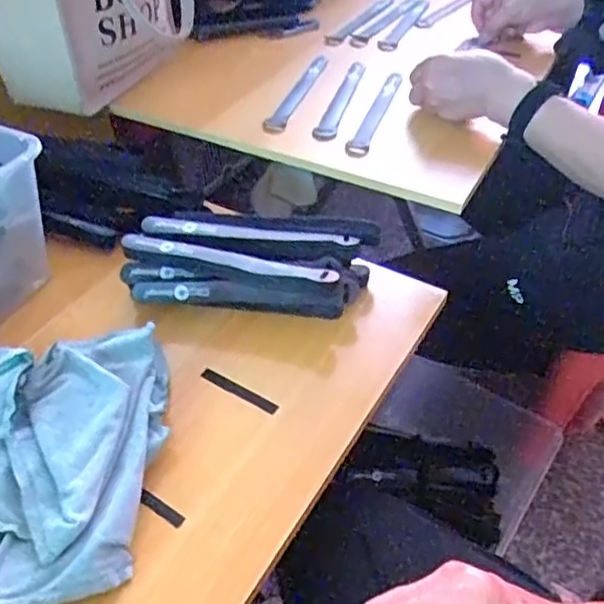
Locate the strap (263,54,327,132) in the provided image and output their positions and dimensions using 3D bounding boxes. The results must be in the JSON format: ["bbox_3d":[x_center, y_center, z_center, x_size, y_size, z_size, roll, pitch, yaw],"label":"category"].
[{"bbox_3d":[-0.003,-0.275,0.824,0.024,0.015,0.202,14,46,15],"label":"strap"}]

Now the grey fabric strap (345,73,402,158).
[{"bbox_3d":[0.094,-0.239,0.789,0.027,0.013,0.214,14,46,15],"label":"grey fabric strap"}]

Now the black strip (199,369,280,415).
[{"bbox_3d":[-0.054,0.075,0.532,0.077,0.005,0.013,25,50,24],"label":"black strip"}]

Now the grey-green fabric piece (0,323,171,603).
[{"bbox_3d":[-0.211,0.110,0.459,0.209,0.056,0.213,-4,44,-2],"label":"grey-green fabric piece"}]

